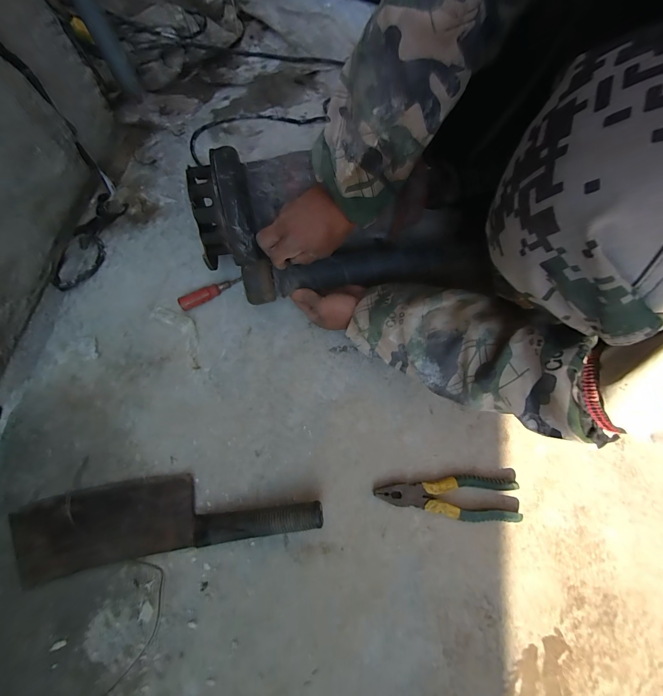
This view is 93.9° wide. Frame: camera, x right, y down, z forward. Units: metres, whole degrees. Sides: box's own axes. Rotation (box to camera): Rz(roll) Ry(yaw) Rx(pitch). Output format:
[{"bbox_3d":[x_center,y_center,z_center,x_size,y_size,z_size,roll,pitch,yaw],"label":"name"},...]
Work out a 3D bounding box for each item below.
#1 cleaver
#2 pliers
[{"bbox_3d":[-0.210,0.212,0.396,0.386,0.027,0.098,-9,72,-5],"label":"cleaver"},{"bbox_3d":[0.154,0.197,0.414,0.185,0.016,0.053,5,72,0],"label":"pliers"}]

